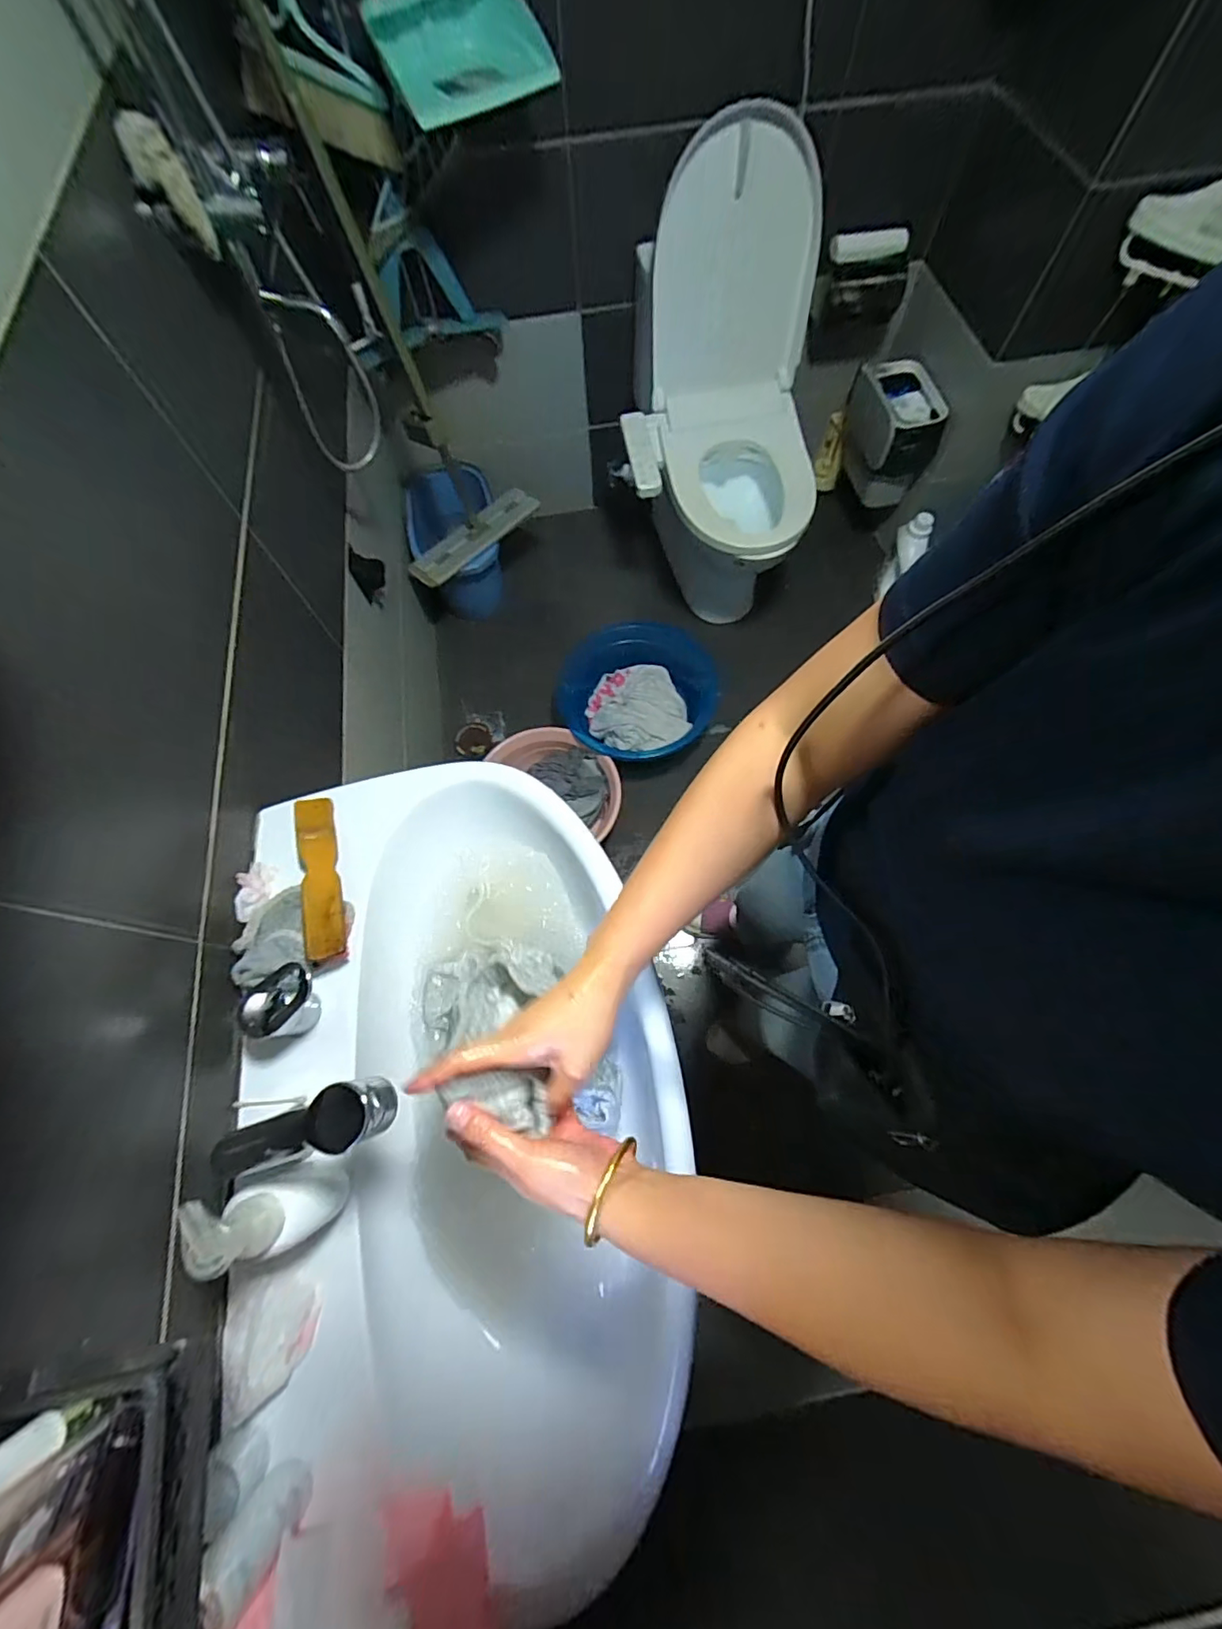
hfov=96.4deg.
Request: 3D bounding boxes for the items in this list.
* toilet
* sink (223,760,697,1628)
[{"bbox_3d":[0.284,-0.951,1.341,0.476,0.830,0.631,3,69,3],"label":"toilet"},{"bbox_3d":[-0.154,0.287,0.614,0.440,0.159,0.719,-10,69,-2],"label":"sink"}]

